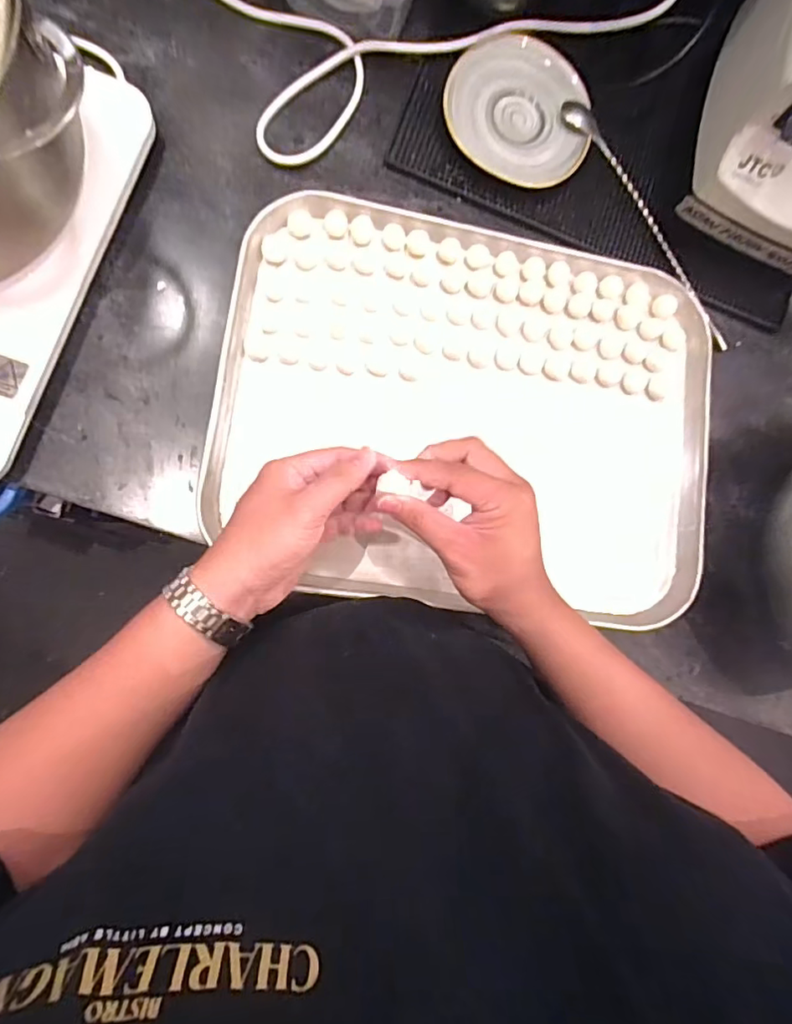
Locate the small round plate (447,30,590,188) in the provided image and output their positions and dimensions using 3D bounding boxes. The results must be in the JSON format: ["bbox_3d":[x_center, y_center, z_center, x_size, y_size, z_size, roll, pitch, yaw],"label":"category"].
[{"bbox_3d":[0.123,-0.392,0.526,0.148,0.031,0.120,41,83,-4],"label":"small round plate"}]

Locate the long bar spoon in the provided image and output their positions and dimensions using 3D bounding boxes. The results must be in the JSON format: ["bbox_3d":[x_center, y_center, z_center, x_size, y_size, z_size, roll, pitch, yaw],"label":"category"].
[{"bbox_3d":[0.259,-0.290,0.541,0.023,0.020,0.293,-37,92,-8],"label":"long bar spoon"}]

